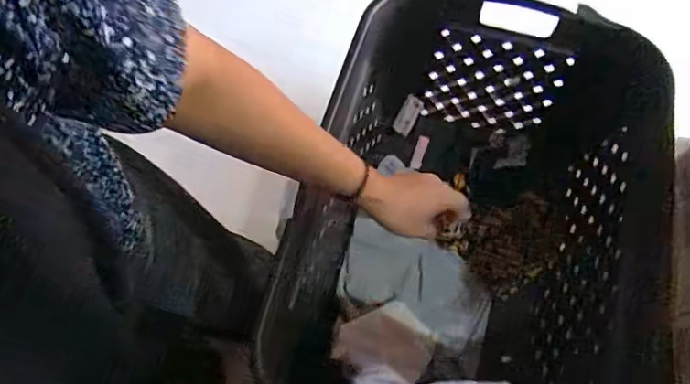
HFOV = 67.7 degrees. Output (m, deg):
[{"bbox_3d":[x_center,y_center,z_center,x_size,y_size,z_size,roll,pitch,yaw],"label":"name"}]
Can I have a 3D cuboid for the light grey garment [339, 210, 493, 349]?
[{"bbox_3d":[0.101,0.130,0.730,0.213,0.040,0.114,21,68,9],"label":"light grey garment"}]

